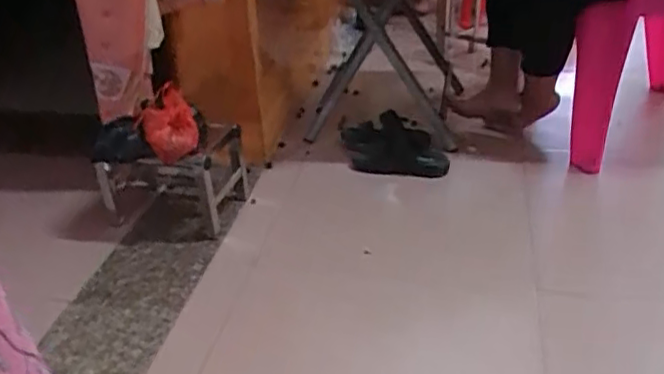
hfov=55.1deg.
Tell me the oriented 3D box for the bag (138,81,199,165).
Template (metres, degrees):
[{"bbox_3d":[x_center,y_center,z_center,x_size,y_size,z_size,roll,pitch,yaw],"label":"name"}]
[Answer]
[{"bbox_3d":[-0.398,-0.160,1.532,0.122,0.126,0.204,-14,33,-17],"label":"bag"}]

